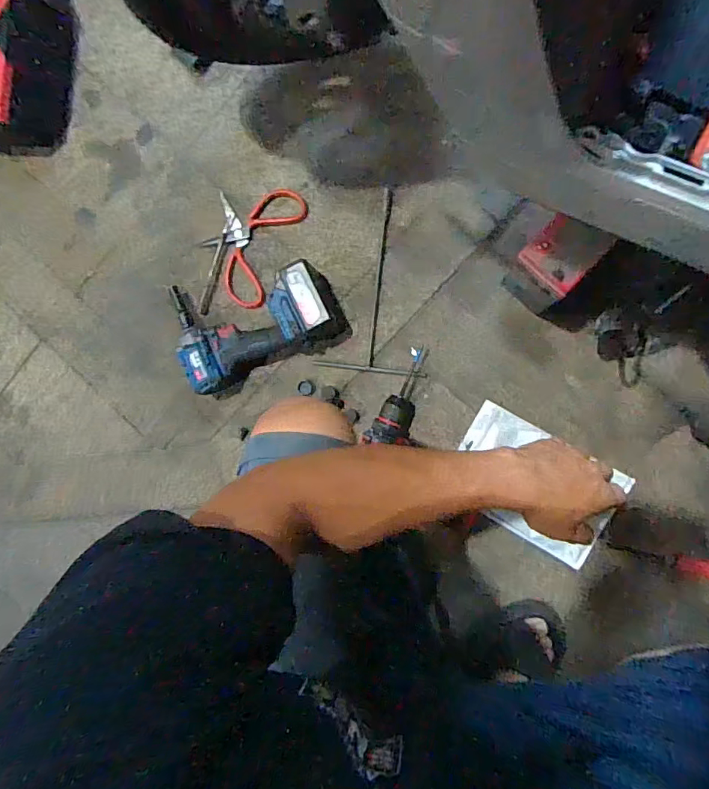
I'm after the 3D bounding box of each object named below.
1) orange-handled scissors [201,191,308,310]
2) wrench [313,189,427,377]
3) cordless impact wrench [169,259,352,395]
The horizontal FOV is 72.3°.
[{"bbox_3d":[-0.175,-0.251,0.779,0.139,0.015,0.193,29,94,6],"label":"orange-handled scissors"},{"bbox_3d":[0.038,-0.175,0.754,0.169,0.007,0.280,7,92,7],"label":"wrench"},{"bbox_3d":[-0.146,-0.108,0.750,0.261,0.074,0.164,-12,89,7],"label":"cordless impact wrench"}]

